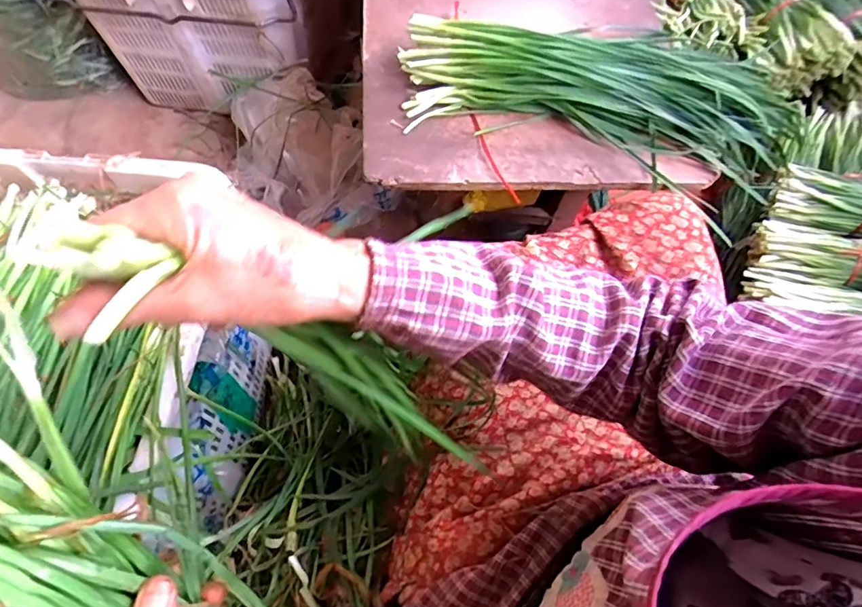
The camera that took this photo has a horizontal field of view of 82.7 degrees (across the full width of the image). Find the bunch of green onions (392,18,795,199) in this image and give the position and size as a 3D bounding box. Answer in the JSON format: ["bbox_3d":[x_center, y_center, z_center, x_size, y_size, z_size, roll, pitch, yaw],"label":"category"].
[{"bbox_3d":[0.272,-0.295,0.702,0.629,0.088,0.261,2,61,-14],"label":"bunch of green onions"}]

